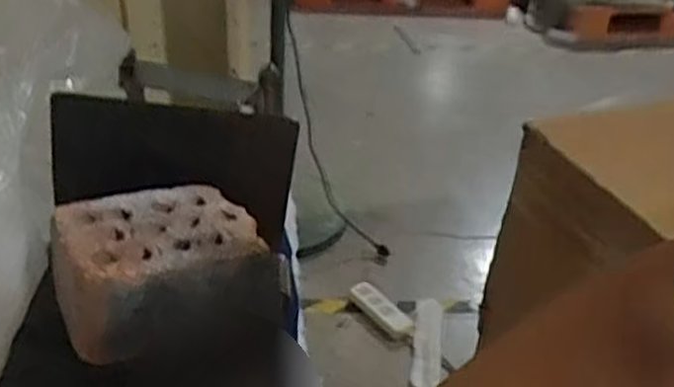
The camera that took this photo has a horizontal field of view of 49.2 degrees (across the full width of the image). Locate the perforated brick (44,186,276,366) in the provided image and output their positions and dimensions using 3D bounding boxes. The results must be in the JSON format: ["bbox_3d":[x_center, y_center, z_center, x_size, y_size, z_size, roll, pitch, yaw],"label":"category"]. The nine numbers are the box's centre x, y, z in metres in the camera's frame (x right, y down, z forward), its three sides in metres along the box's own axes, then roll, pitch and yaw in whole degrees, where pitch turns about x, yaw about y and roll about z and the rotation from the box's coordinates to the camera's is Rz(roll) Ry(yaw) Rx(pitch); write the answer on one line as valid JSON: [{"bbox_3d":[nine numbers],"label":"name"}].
[{"bbox_3d":[-0.144,0.057,0.598,0.159,0.077,0.120,-15,37,-25],"label":"perforated brick"}]

